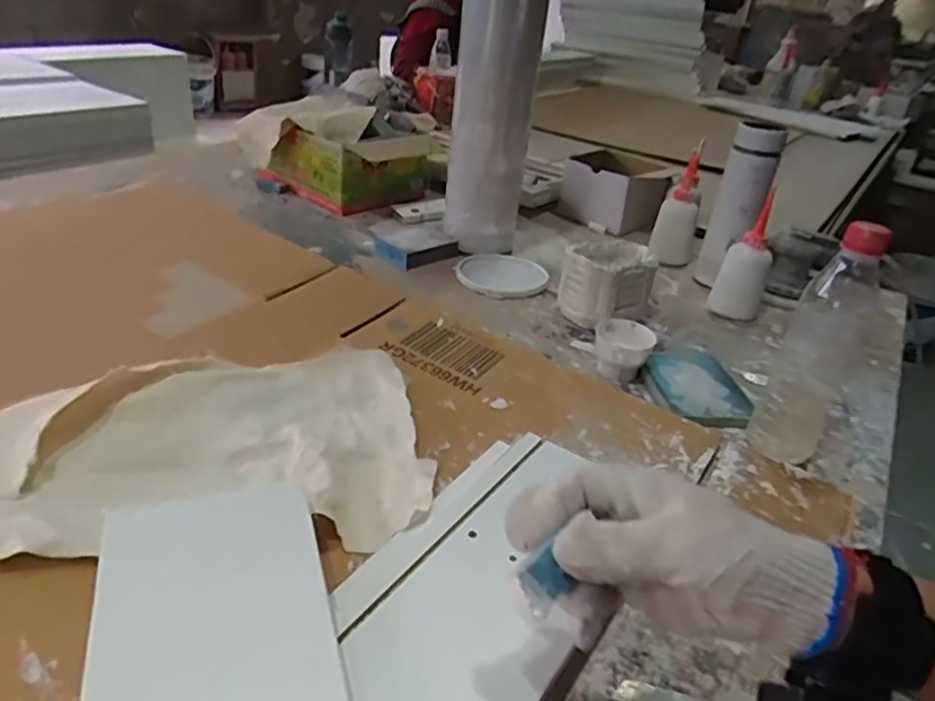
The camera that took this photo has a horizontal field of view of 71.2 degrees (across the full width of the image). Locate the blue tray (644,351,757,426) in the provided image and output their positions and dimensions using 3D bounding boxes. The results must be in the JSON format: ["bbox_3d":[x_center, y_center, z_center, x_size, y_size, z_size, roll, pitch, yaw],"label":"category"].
[{"bbox_3d":[0.245,0.034,0.708,0.102,0.012,0.148,2,29,-13],"label":"blue tray"}]

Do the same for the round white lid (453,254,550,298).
[{"bbox_3d":[0.048,-0.107,0.906,0.121,0.021,0.127,5,30,-3],"label":"round white lid"}]

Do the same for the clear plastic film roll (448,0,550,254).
[{"bbox_3d":[0.039,-0.360,0.837,0.111,0.479,0.093,6,30,-3],"label":"clear plastic film roll"}]

